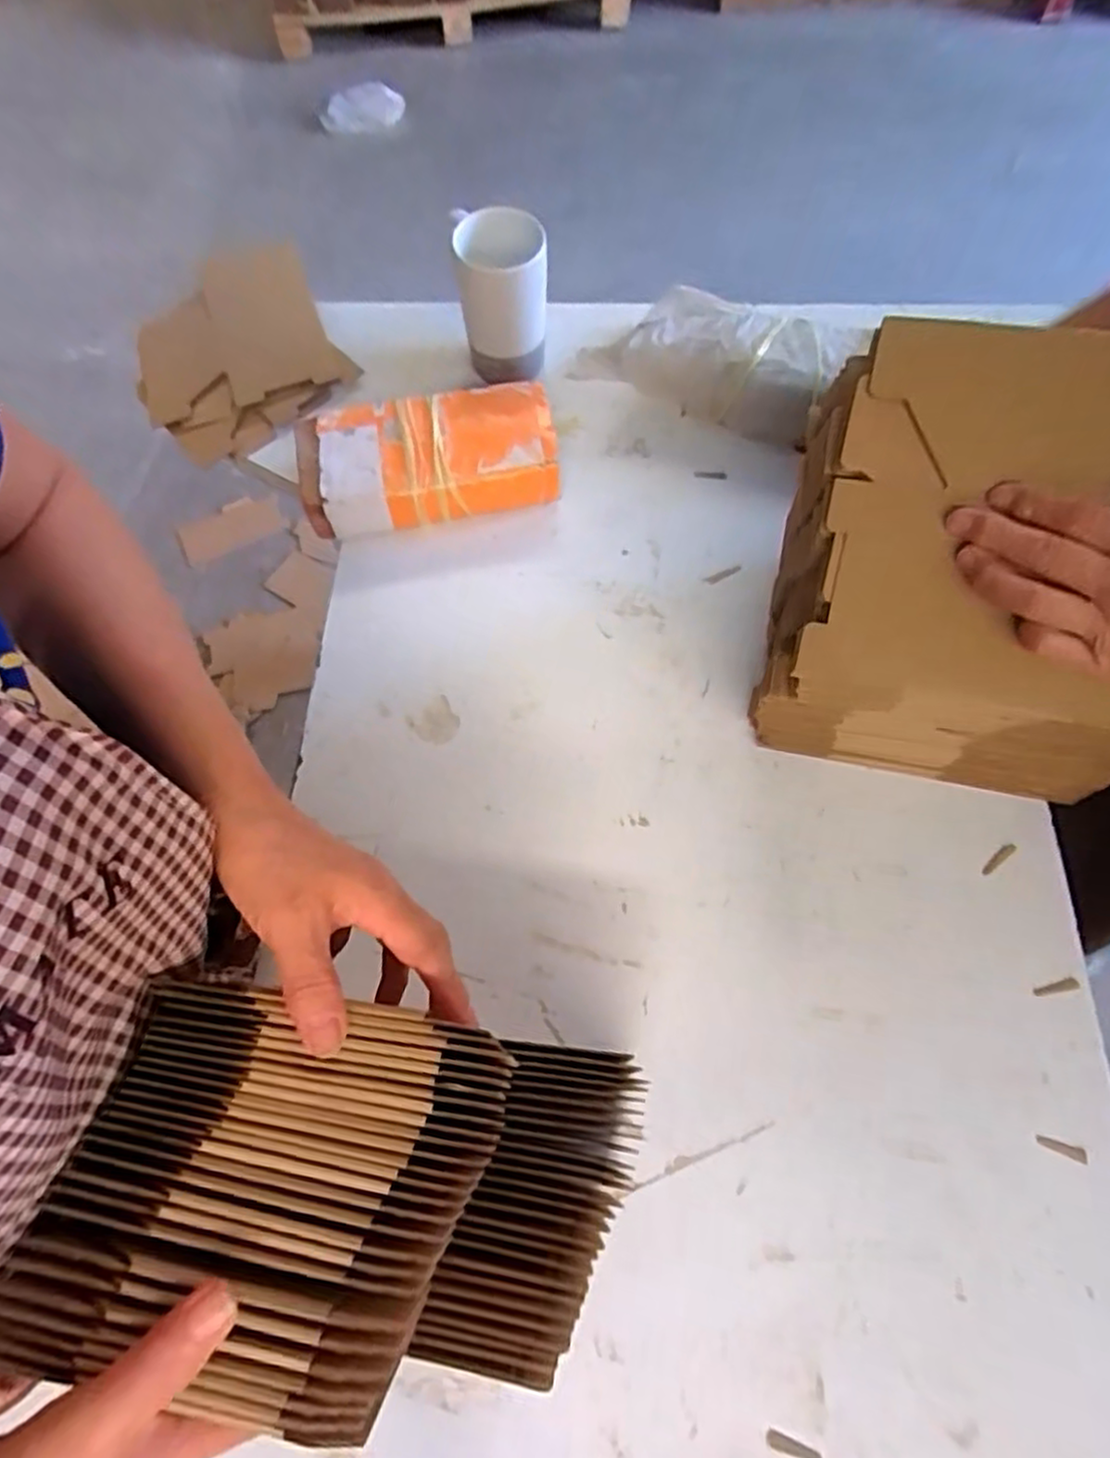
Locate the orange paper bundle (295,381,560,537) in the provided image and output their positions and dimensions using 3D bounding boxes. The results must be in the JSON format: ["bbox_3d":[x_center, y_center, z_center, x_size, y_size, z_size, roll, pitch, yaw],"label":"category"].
[{"bbox_3d":[-0.116,-0.251,0.648,0.231,0.064,0.118,-13,68,-4],"label":"orange paper bundle"}]

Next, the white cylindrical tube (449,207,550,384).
[{"bbox_3d":[-0.048,-0.409,0.664,0.077,0.138,0.084,-4,68,0],"label":"white cylindrical tube"}]

